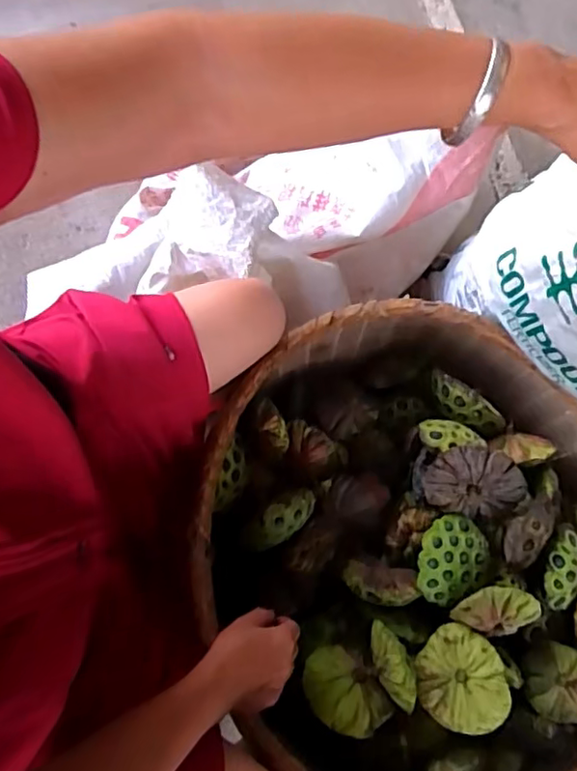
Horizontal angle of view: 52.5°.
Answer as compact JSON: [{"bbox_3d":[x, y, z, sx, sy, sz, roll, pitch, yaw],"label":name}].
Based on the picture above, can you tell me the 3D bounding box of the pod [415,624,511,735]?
[{"bbox_3d":[0.199,0.337,0.670,0.101,0.045,0.098,35,76,26],"label":"pod"}]

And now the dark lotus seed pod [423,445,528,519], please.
[{"bbox_3d":[0.224,0.113,0.713,0.113,0.045,0.096,-5,113,18],"label":"dark lotus seed pod"}]

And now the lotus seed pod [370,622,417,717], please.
[{"bbox_3d":[0.118,0.326,0.686,0.038,0.082,0.098,-17,80,-13],"label":"lotus seed pod"}]

